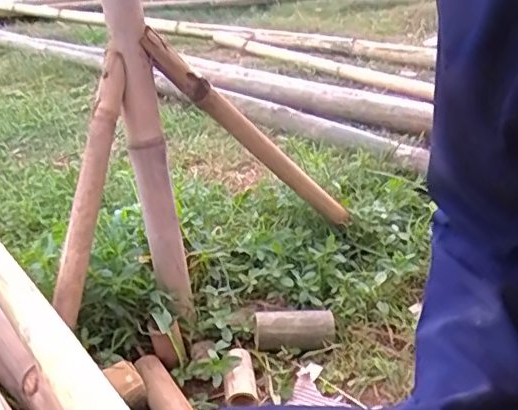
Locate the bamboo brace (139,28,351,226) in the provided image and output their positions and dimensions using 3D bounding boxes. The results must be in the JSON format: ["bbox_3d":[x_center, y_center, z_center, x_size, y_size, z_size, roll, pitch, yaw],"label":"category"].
[{"bbox_3d":[-0.005,-0.107,0.992,0.035,0.552,0.045,28,82,51],"label":"bamboo brace"}]

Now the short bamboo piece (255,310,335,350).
[{"bbox_3d":[0.062,0.216,0.984,0.141,0.050,0.058,-9,24,-7],"label":"short bamboo piece"}]

